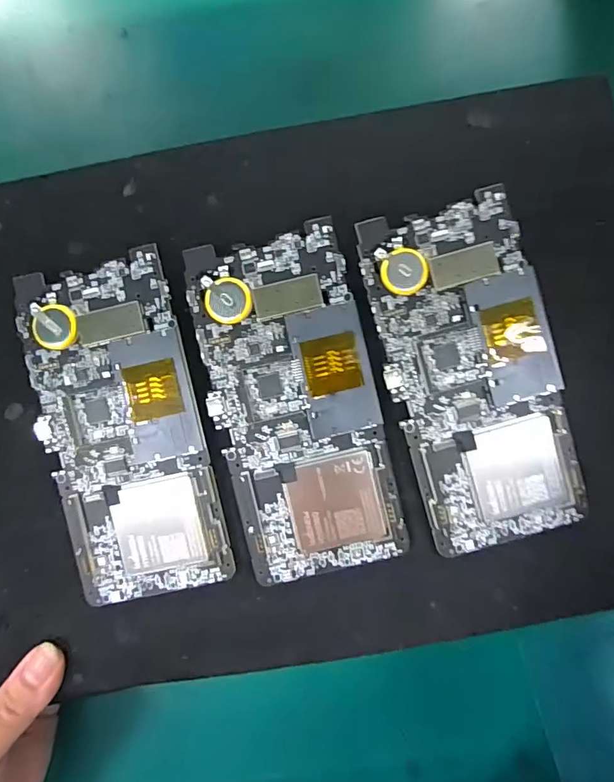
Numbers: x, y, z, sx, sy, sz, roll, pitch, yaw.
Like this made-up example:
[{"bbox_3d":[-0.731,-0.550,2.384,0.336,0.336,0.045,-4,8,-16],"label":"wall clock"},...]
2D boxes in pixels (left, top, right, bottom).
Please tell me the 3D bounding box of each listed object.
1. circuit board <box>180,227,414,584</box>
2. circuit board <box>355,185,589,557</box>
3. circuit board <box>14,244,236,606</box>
[{"bbox_3d":[-0.005,0.007,0.199,0.073,0.008,0.153,-14,87,0],"label":"circuit board"},{"bbox_3d":[0.076,-0.007,0.198,0.073,0.008,0.152,-15,87,0],"label":"circuit board"},{"bbox_3d":[-0.084,0.019,0.201,0.072,0.007,0.152,-14,87,0],"label":"circuit board"}]

